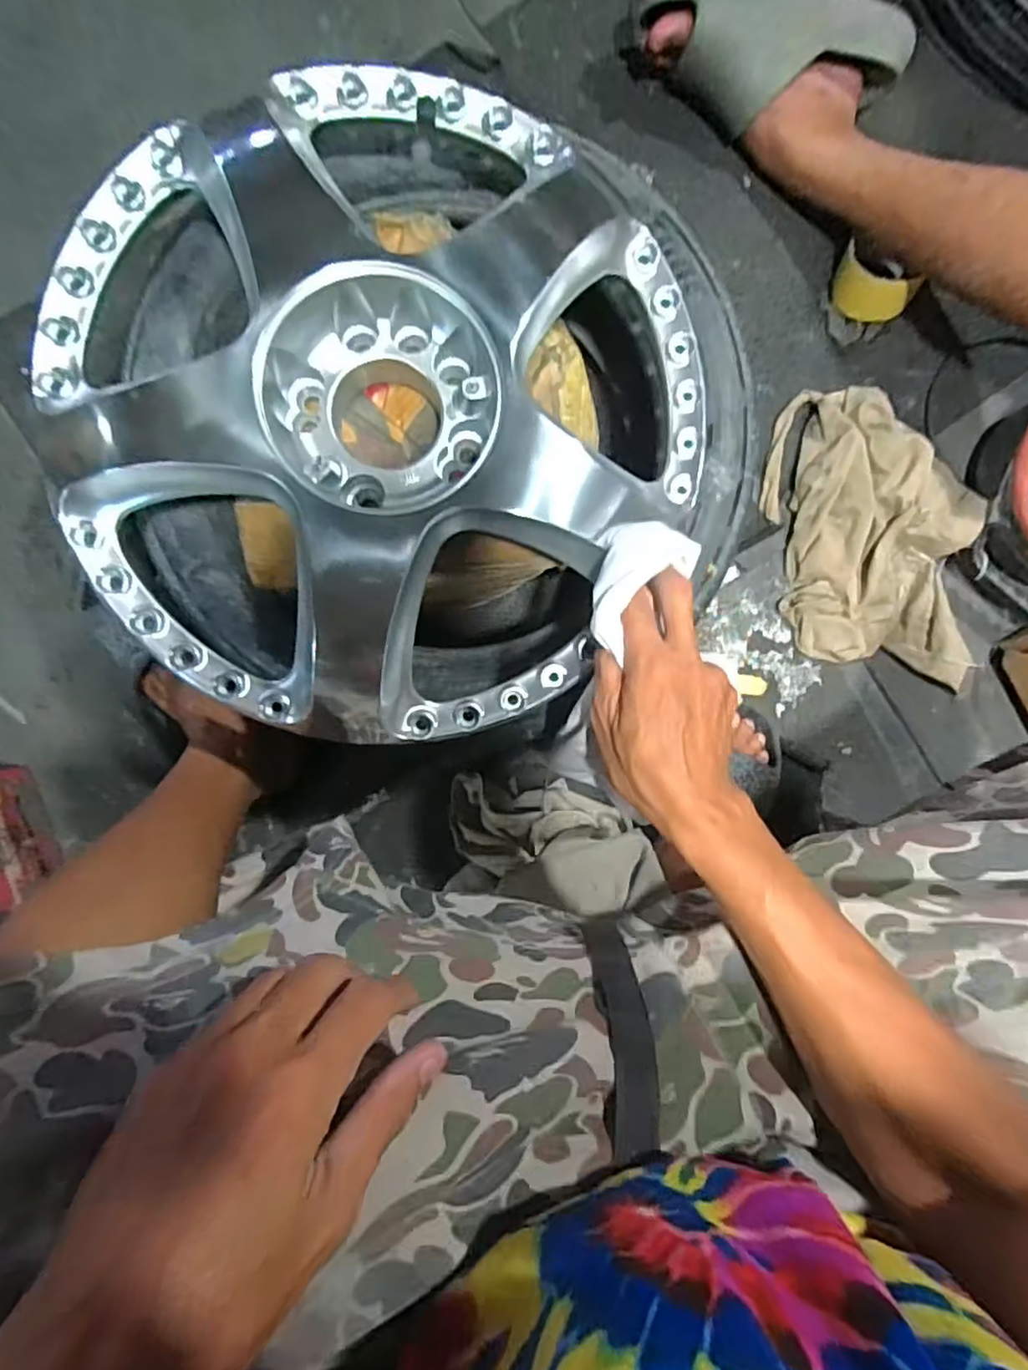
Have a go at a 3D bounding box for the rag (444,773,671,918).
[{"bbox_3d":[0.036,0.157,0.630,0.196,0.116,0.103,1,92,-3],"label":"rag"}]

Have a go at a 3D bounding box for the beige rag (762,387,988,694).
[{"bbox_3d":[0.381,-0.150,0.668,0.200,0.054,0.317,-9,93,-3],"label":"beige rag"}]

